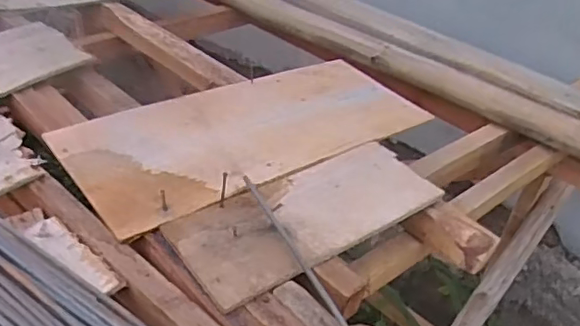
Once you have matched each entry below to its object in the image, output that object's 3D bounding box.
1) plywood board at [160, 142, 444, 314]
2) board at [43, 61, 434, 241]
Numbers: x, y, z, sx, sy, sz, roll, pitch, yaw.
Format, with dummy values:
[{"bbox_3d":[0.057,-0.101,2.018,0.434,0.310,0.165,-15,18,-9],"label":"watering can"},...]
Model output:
[{"bbox_3d":[0.029,0.057,0.738,0.354,0.017,0.149,-21,44,-33],"label":"plywood board"},{"bbox_3d":[-0.055,-0.068,0.894,0.557,0.014,0.265,-22,45,-34],"label":"board"}]

